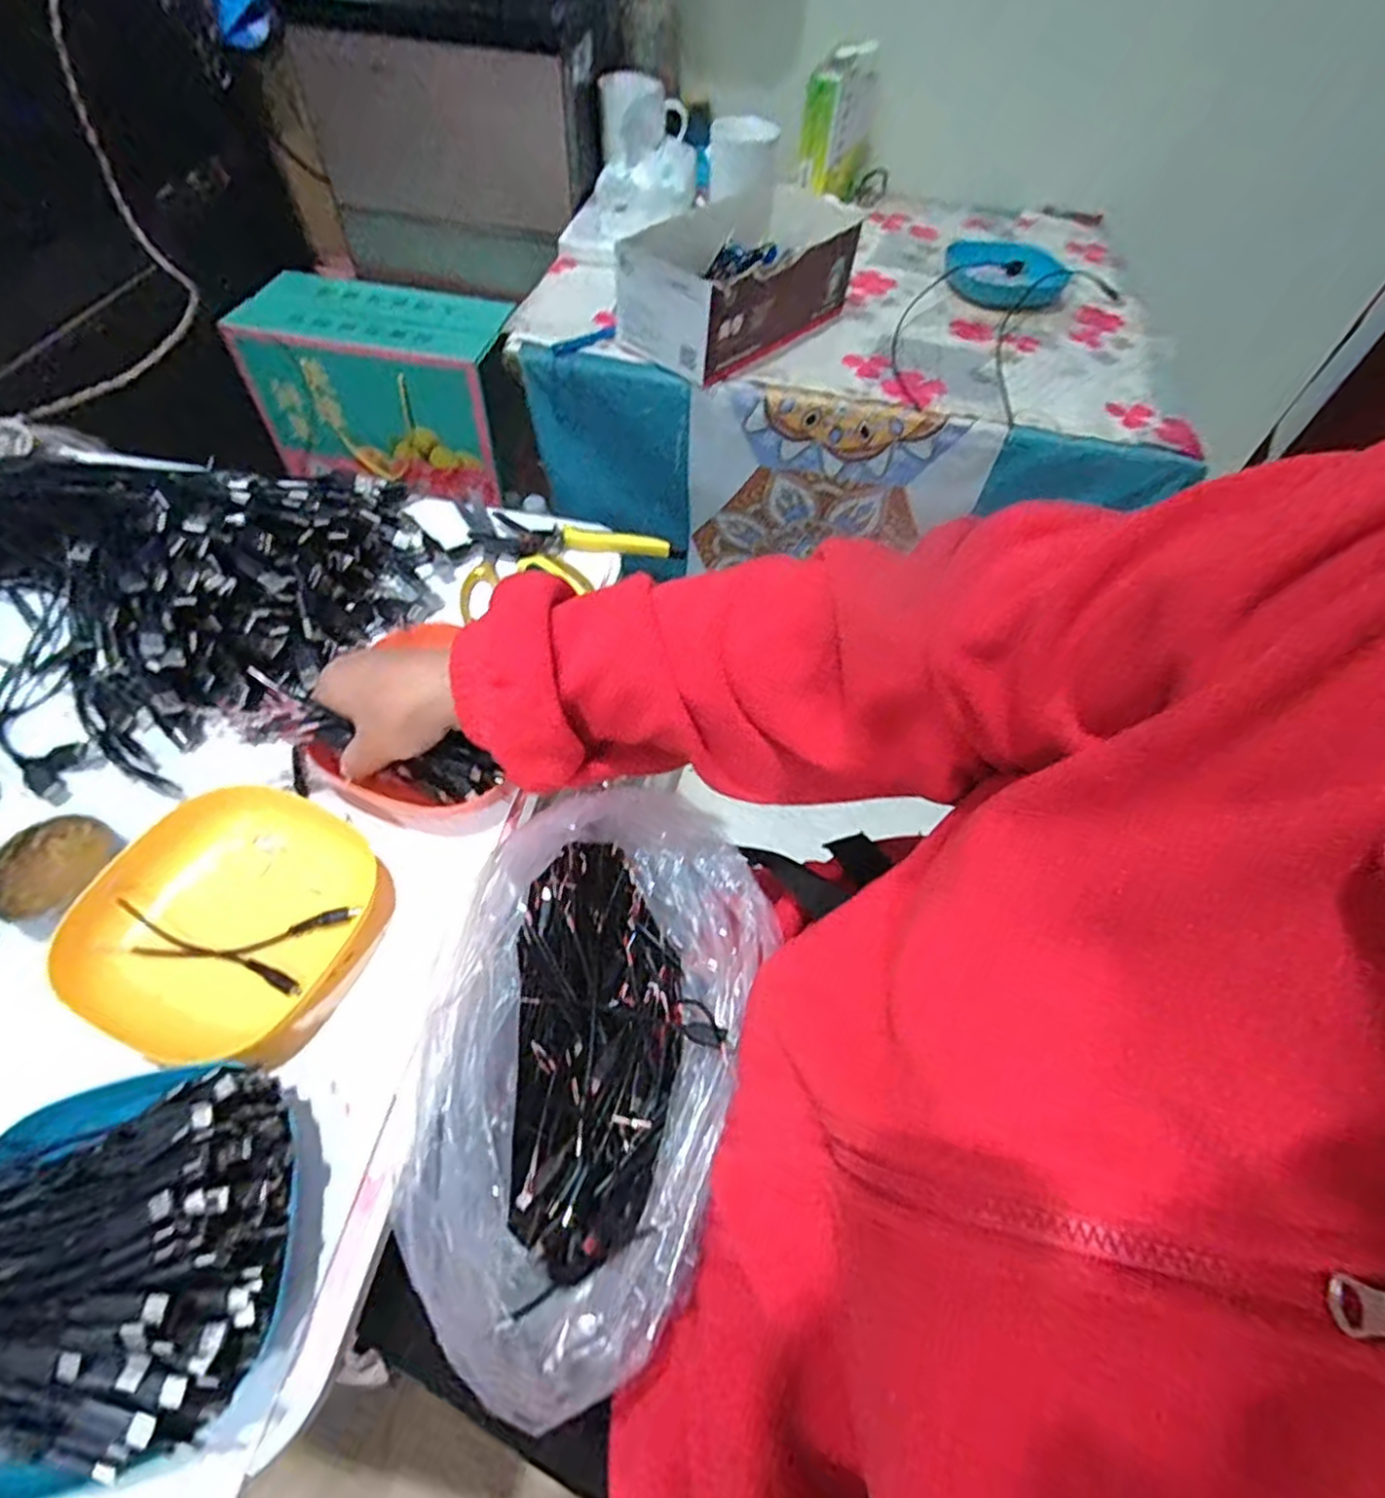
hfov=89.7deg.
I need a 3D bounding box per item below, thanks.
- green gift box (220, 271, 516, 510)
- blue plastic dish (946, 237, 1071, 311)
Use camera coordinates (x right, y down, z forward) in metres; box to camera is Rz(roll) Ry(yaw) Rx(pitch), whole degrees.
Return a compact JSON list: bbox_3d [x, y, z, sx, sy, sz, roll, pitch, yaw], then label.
[{"bbox_3d":[-0.411,-0.492,0.956,0.329,0.198,0.151,10,56,2],"label":"green gift box"},{"bbox_3d":[0.385,-0.605,0.878,0.146,0.036,0.154,2,56,-3],"label":"blue plastic dish"}]

